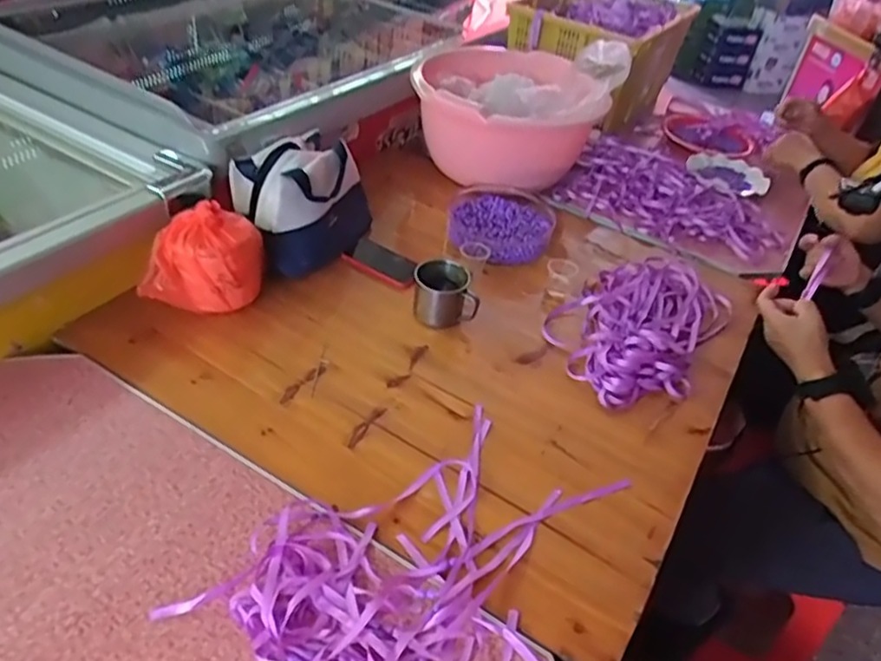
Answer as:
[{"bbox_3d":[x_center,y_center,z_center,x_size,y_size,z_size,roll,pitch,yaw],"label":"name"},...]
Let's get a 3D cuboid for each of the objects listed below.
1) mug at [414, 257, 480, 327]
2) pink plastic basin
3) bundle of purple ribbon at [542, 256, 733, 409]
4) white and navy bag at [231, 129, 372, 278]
[{"bbox_3d":[0.005,-0.053,1.052,0.094,0.079,0.083,0,40,-10],"label":"mug"},{"bbox_3d":[0.150,-0.474,1.476,0.390,0.196,0.490,11,39,4],"label":"pink plastic basin"},{"bbox_3d":[0.319,-0.019,1.089,0.233,0.052,0.385,27,43,22],"label":"bundle of purple ribbon"},{"bbox_3d":[-0.218,-0.220,1.137,0.145,0.174,0.245,32,45,27],"label":"white and navy bag"}]

